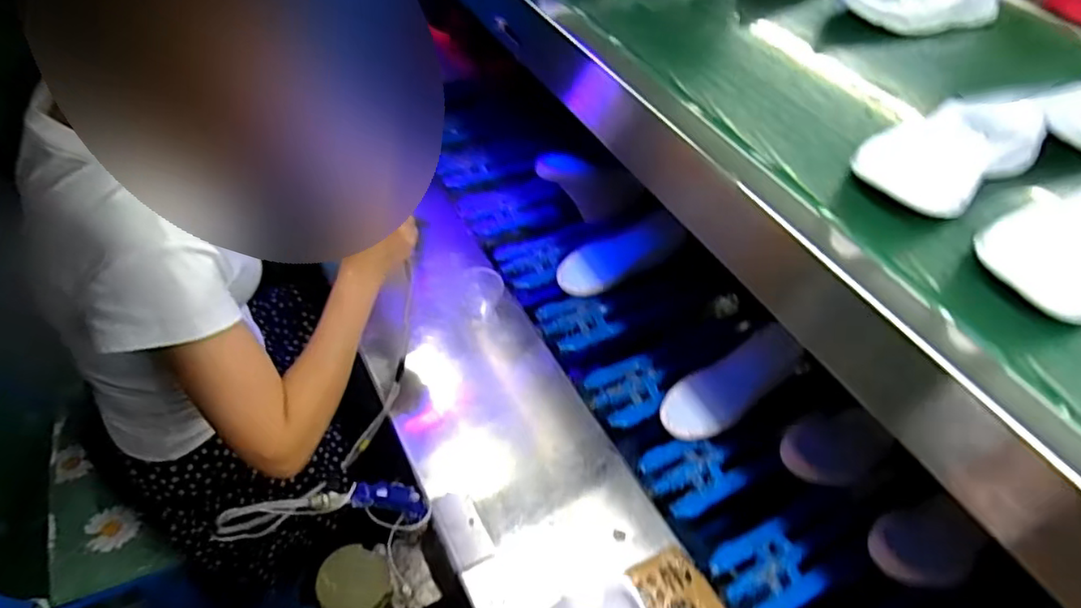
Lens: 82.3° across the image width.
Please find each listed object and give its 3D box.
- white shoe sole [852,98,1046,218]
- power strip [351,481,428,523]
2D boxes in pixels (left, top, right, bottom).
[{"bbox_3d":[0.365,-0.133,0.550,0.201,0.040,0.090,-29,57,-25],"label":"white shoe sole"},{"bbox_3d":[-0.148,0.196,0.619,0.025,0.100,0.023,-32,51,13],"label":"power strip"}]

